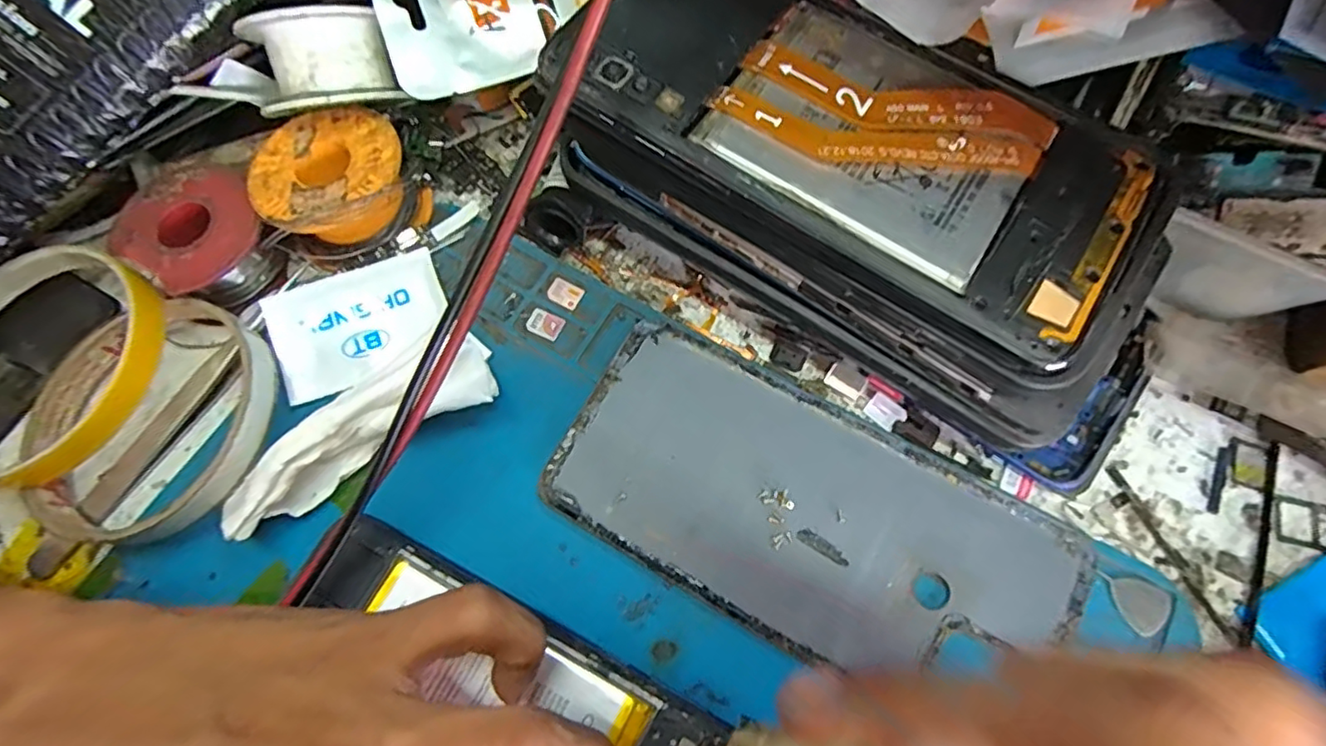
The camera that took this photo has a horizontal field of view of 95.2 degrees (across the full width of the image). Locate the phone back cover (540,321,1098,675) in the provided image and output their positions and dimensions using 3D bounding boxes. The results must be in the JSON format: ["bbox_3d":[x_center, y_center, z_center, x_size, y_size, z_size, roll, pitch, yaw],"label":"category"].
[{"bbox_3d":[0.044,0.044,0.188,0.154,0.005,0.070,27,75,12],"label":"phone back cover"}]

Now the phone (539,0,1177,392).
[{"bbox_3d":[0.050,-0.064,0.162,0.156,0.011,0.073,33,74,9],"label":"phone"}]

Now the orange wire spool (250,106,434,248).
[{"bbox_3d":[-0.118,-0.070,0.223,0.051,0.024,0.047,-1,71,3],"label":"orange wire spool"}]

